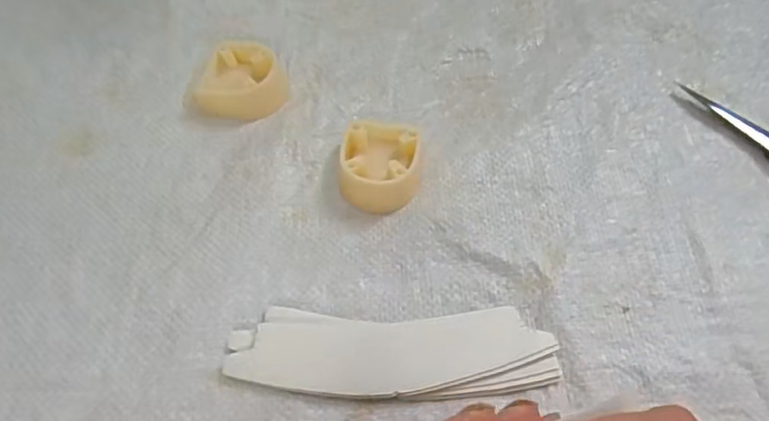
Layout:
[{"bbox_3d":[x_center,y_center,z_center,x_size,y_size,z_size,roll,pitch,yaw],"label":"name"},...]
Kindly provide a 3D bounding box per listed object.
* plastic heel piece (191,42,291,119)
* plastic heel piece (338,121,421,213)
[{"bbox_3d":[-0.092,-0.081,0.368,0.052,0.025,0.052,0,60,1],"label":"plastic heel piece"},{"bbox_3d":[-0.002,-0.026,0.331,0.045,0.022,0.051,2,60,2],"label":"plastic heel piece"}]

